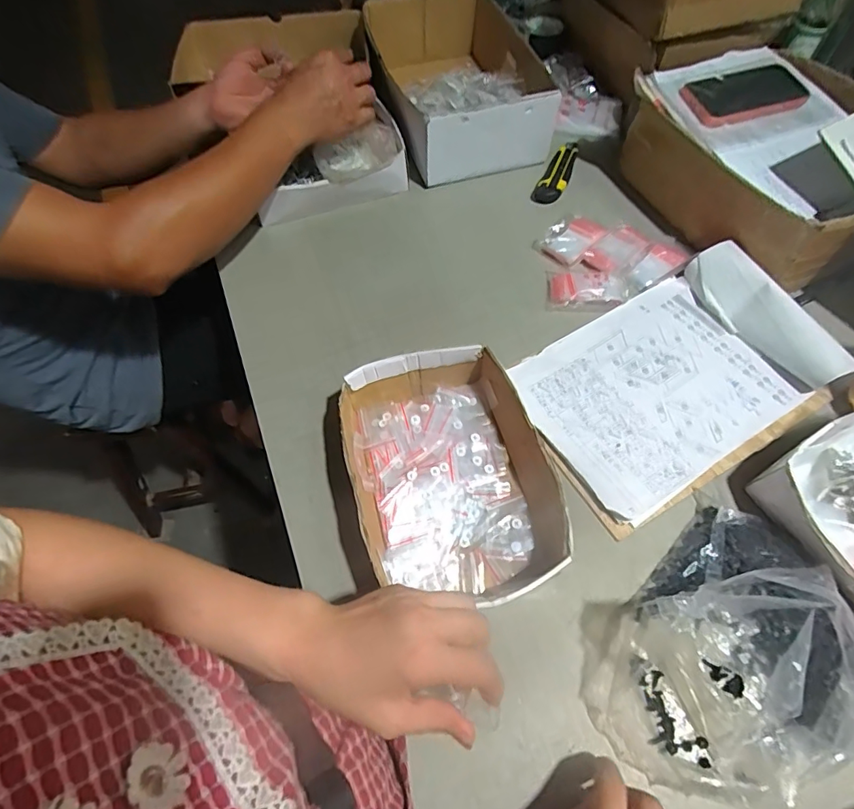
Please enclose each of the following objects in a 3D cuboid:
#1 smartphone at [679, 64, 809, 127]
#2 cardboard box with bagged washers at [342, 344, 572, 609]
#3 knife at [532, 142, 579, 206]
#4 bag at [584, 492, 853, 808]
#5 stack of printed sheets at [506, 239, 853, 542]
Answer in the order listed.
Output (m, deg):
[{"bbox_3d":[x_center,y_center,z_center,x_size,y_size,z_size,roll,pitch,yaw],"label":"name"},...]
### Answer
[{"bbox_3d":[0.421,-0.407,0.637,0.172,0.008,0.077,-19,76,-12],"label":"smartphone"},{"bbox_3d":[0.022,0.069,0.482,0.185,0.069,0.247,-15,62,-5],"label":"cardboard box with bagged washers"},{"bbox_3d":[0.201,-0.356,0.745,0.042,0.017,0.137,21,65,14],"label":"knife"},{"bbox_3d":[0.245,0.184,0.372,0.231,0.133,0.204,-19,62,-8],"label":"bag"},{"bbox_3d":[0.276,-0.033,0.549,0.337,0.044,0.222,-29,64,-12],"label":"stack of printed sheets"}]

